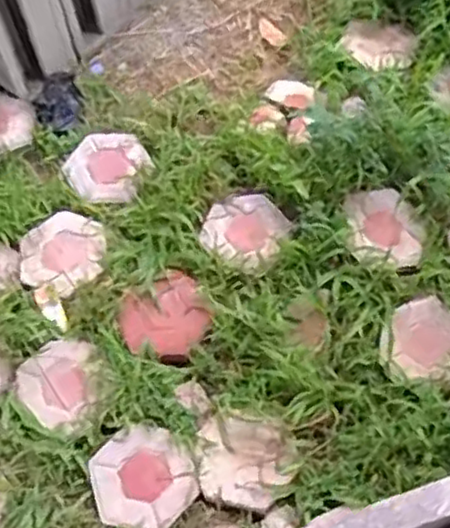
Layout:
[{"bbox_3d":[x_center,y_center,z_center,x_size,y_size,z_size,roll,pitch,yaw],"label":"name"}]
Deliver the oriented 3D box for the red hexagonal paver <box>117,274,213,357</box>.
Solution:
[{"bbox_3d":[-0.127,0.115,1.482,0.184,0.038,0.158,-27,68,-11],"label":"red hexagonal paver"}]

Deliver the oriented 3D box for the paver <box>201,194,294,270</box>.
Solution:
[{"bbox_3d":[0.047,-0.083,1.564,0.182,0.045,0.180,34,71,15],"label":"paver"}]

